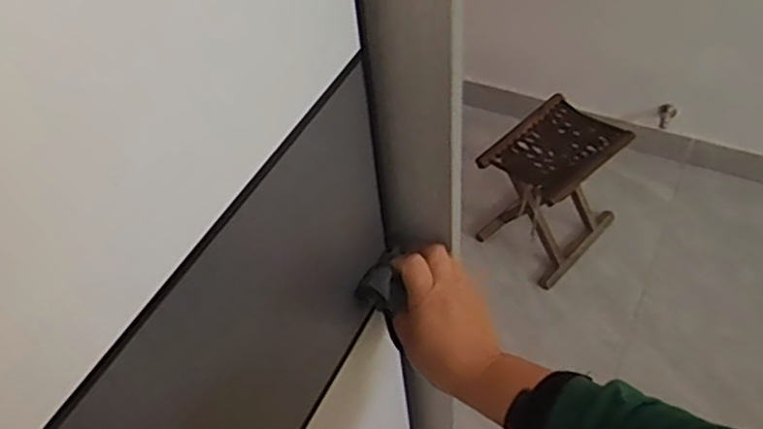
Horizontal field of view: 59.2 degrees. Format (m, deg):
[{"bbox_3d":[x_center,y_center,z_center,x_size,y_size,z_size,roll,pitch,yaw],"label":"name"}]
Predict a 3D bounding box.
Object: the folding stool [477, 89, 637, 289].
[{"bbox_3d":[0.417,-0.058,1.647,0.235,0.344,0.282,35,61,29],"label":"folding stool"}]

